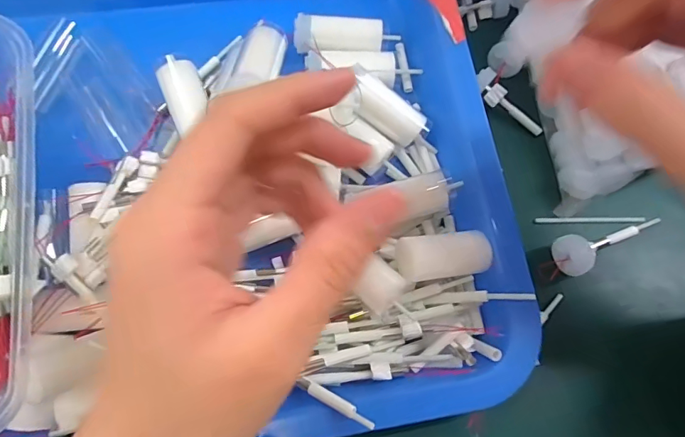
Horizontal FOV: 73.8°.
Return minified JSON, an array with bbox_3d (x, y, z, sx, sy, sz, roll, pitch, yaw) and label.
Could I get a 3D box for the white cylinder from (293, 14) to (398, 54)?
[{"bbox_3d":[0.002,-0.102,0.251,0.056,0.012,0.018,-2,68,-1],"label":"white cylinder"}]

